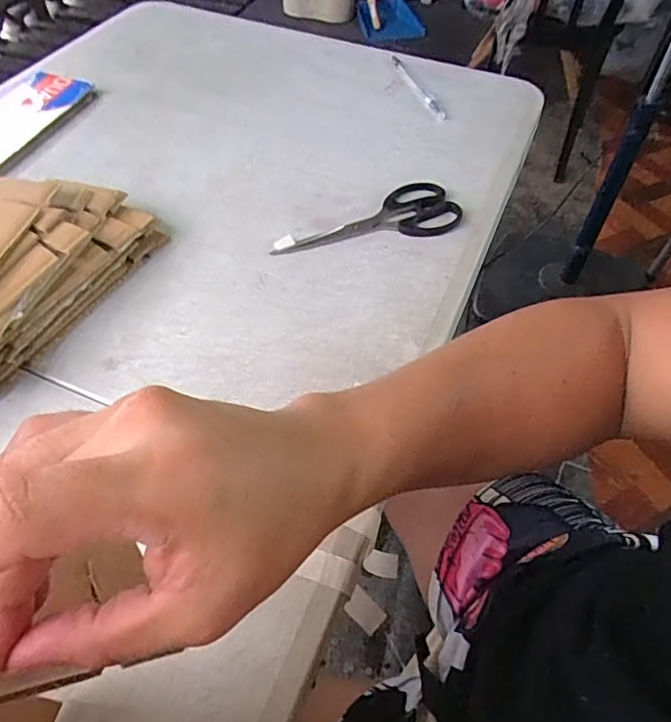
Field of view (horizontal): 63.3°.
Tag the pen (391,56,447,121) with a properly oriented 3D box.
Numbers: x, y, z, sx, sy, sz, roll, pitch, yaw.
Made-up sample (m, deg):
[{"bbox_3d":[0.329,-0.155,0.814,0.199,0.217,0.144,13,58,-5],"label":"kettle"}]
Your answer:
[{"bbox_3d":[0.097,-0.331,0.657,0.014,0.008,0.143,-15,54,-13],"label":"pen"}]

